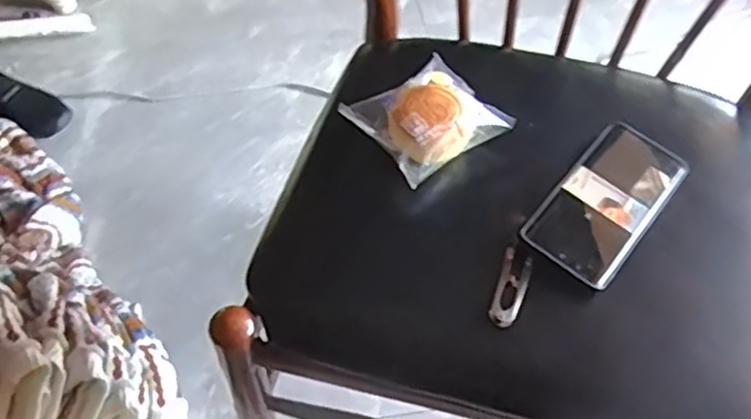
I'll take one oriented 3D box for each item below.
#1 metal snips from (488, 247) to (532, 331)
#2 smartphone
[{"bbox_3d":[0.106,0.061,0.551,0.022,0.006,0.066,18,55,11],"label":"metal snips"},{"bbox_3d":[0.197,-0.011,0.590,0.079,0.010,0.161,37,64,16],"label":"smartphone"}]

